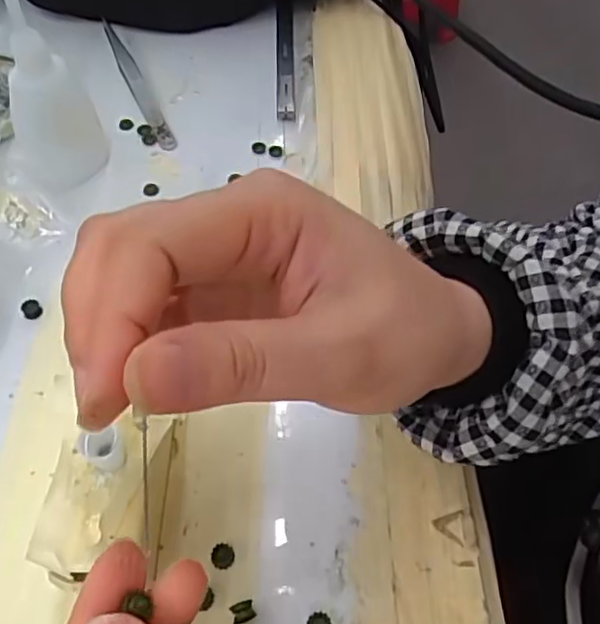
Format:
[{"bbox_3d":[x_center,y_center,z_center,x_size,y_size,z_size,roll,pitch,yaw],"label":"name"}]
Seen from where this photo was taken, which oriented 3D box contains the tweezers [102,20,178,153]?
[{"bbox_3d":[-0.104,-0.147,0.395,0.010,0.010,0.128,-21,59,-16],"label":"tweezers"}]

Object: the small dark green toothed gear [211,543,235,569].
[{"bbox_3d":[-0.029,0.093,0.241,0.009,0.004,0.009,-1,56,-3],"label":"small dark green toothed gear"}]

